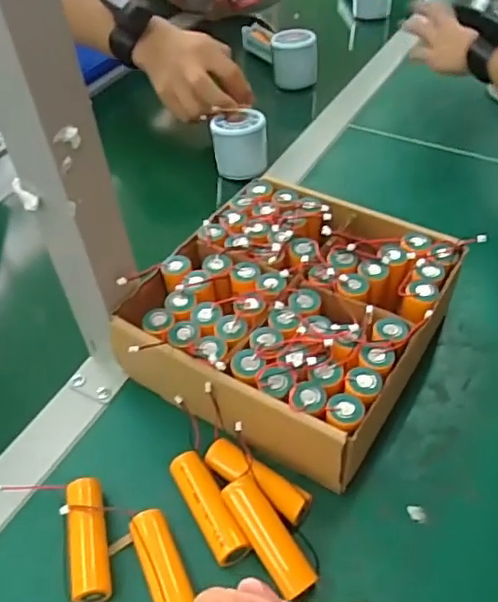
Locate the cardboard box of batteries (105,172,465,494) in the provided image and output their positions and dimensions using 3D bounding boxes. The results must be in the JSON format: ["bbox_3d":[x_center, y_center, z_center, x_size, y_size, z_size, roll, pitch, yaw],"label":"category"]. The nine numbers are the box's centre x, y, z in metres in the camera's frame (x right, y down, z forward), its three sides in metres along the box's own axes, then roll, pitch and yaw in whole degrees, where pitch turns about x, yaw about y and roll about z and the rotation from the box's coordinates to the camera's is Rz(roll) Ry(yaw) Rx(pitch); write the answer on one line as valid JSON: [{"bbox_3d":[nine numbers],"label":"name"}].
[{"bbox_3d":[0.034,0.012,0.439,0.187,0.080,0.206,25,53,27],"label":"cardboard box of batteries"}]

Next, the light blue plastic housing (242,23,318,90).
[{"bbox_3d":[0.041,-0.342,0.795,0.054,0.060,0.137,-18,47,-12],"label":"light blue plastic housing"}]

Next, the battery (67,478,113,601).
[{"bbox_3d":[-0.098,0.147,0.361,0.021,0.020,0.075,-13,46,-7],"label":"battery"}]

